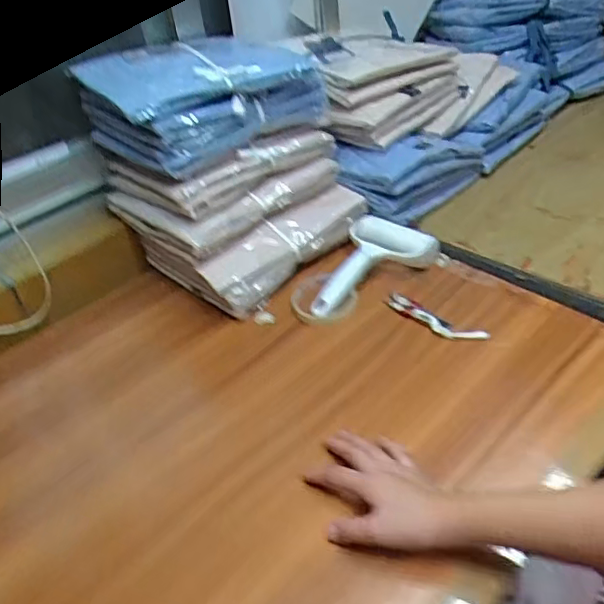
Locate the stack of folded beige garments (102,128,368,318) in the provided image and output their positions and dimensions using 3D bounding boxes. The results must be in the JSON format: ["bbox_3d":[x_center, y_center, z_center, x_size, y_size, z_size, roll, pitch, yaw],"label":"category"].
[{"bbox_3d":[-0.088,-0.141,0.824,0.264,0.156,0.262,-33,44,-28],"label":"stack of folded beige garments"}]

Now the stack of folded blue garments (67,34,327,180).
[{"bbox_3d":[-0.121,-0.271,0.771,0.274,0.091,0.202,-28,44,-23],"label":"stack of folded blue garments"}]

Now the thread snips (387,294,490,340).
[{"bbox_3d":[0.153,0.019,0.702,0.130,0.011,0.034,24,49,35],"label":"thread snips"}]

